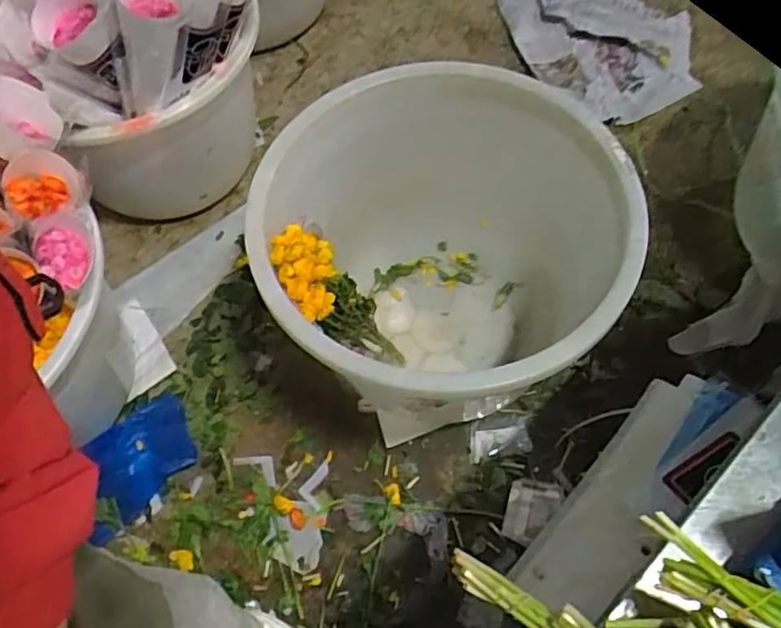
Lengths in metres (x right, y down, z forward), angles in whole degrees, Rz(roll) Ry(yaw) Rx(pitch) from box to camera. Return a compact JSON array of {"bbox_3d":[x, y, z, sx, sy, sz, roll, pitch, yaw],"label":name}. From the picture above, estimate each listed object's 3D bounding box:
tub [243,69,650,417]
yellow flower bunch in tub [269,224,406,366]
[{"bbox_3d":[0.085,-0.089,1.152,0.573,0.434,0.632,-26,65,-11],"label":"tub"},{"bbox_3d":[-0.066,0.011,1.054,0.115,0.341,0.140,-1,60,28],"label":"yellow flower bunch in tub"}]

